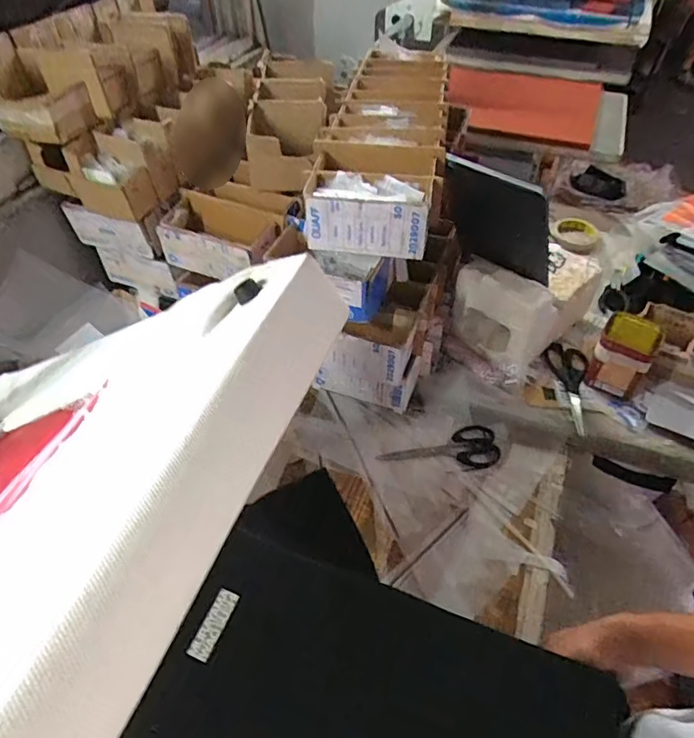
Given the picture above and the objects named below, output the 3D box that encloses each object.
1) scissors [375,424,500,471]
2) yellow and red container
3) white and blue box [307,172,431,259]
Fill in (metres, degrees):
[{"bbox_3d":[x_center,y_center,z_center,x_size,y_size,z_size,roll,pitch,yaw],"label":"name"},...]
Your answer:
[{"bbox_3d":[0.138,0.125,0.792,0.175,0.009,0.068,-10,46,-9],"label":"scissors"},{"bbox_3d":[0.433,-0.022,0.831,0.083,0.084,0.102,28,52,25],"label":"yellow and red container"},{"bbox_3d":[0.030,-0.197,0.683,0.145,0.073,0.075,8,46,8],"label":"white and blue box"}]

